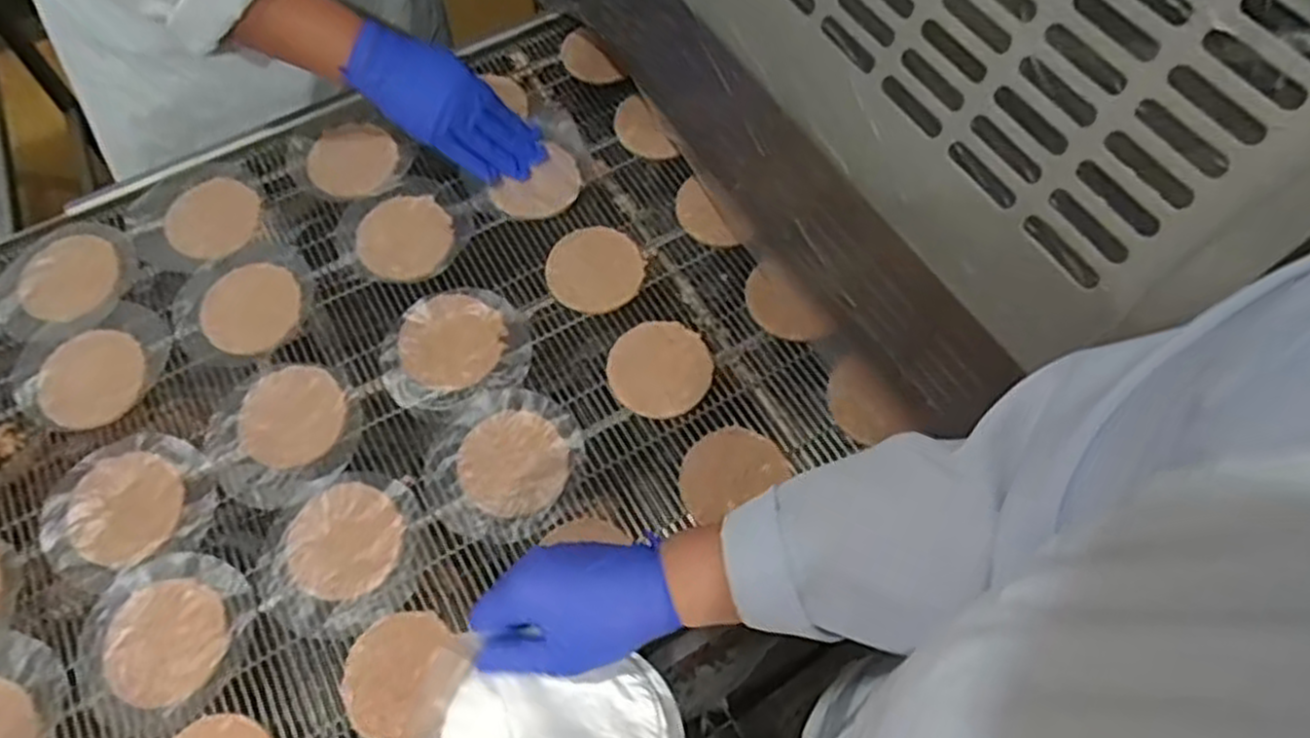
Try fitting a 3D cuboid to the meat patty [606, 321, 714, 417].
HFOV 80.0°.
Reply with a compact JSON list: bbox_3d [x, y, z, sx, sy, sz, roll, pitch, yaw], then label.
[{"bbox_3d":[0.004,-0.001,0.641,0.084,0.017,0.078,1,63,-2],"label":"meat patty"}]

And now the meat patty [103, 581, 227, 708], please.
[{"bbox_3d":[-0.350,0.193,0.555,0.085,0.006,0.080,1,63,-2],"label":"meat patty"}]

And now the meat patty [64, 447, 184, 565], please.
[{"bbox_3d":[-0.409,0.105,0.601,0.081,0.004,0.088,1,63,-2],"label":"meat patty"}]

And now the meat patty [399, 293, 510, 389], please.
[{"bbox_3d":[-0.172,-0.024,0.660,0.085,0.007,0.082,1,63,-2],"label":"meat patty"}]

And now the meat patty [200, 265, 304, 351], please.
[{"bbox_3d":[-0.351,-0.055,0.677,0.083,0.008,0.080,1,63,-2],"label":"meat patty"}]

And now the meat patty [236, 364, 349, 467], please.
[{"bbox_3d":[-0.294,0.037,0.633,0.083,0.004,0.085,1,63,-2],"label":"meat patty"}]

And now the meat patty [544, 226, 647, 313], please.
[{"bbox_3d":[-0.052,-0.090,0.691,0.083,0.009,0.084,1,63,-2],"label":"meat patty"}]

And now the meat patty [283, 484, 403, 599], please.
[{"bbox_3d":[-0.233,0.127,0.584,0.087,0.009,0.081,1,63,-2],"label":"meat patty"}]

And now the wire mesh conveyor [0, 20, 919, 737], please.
[{"bbox_3d":[-0.283,0.036,0.631,0.783,0.038,0.597,-28,67,-12],"label":"wire mesh conveyor"}]

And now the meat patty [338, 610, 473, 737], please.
[{"bbox_3d":[-0.176,0.211,0.540,0.082,0.012,0.083,21,64,8],"label":"meat patty"}]

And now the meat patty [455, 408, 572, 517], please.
[{"bbox_3d":[-0.110,0.073,0.609,0.080,0.008,0.085,1,63,-2],"label":"meat patty"}]

